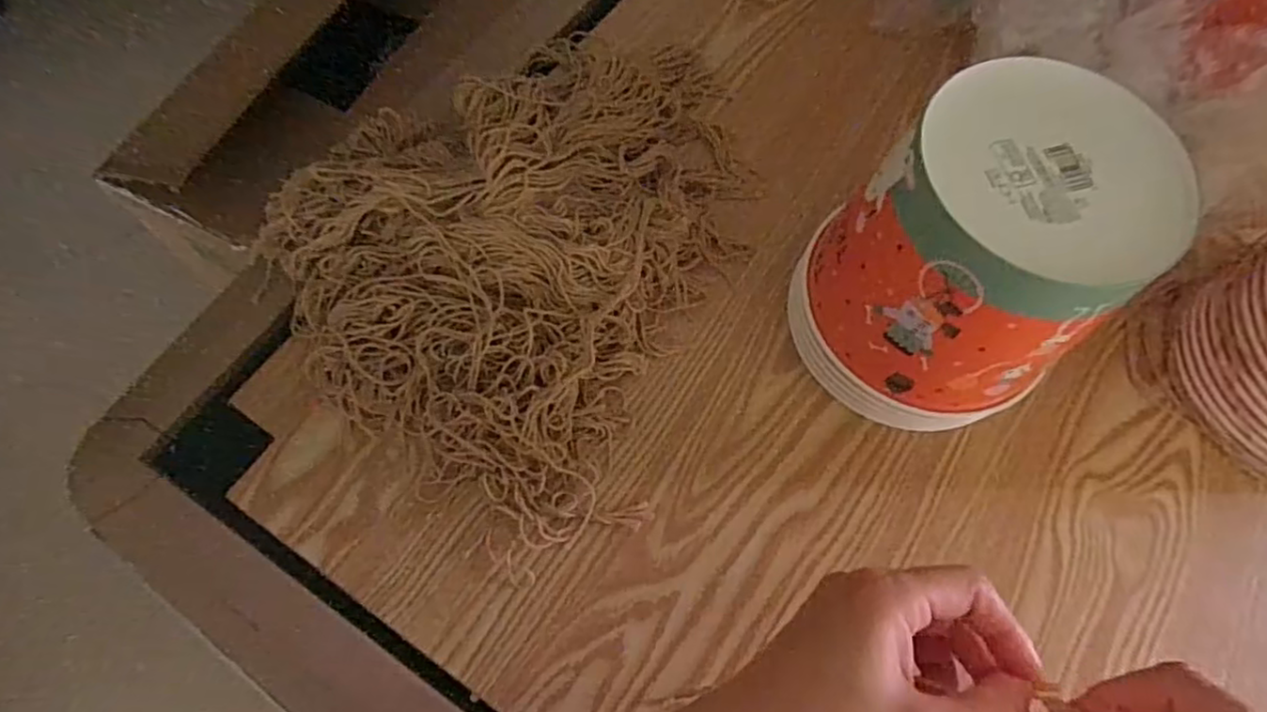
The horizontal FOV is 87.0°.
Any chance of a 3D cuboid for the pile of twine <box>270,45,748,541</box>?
[{"bbox_3d":[-0.054,-0.096,0.443,0.281,0.060,0.361,31,70,9],"label":"pile of twine"}]

